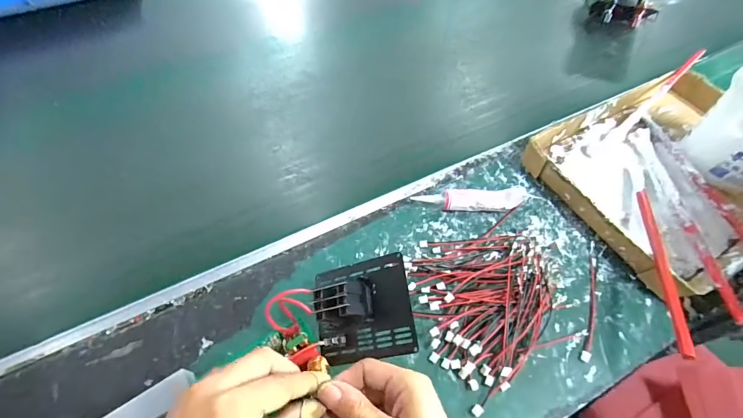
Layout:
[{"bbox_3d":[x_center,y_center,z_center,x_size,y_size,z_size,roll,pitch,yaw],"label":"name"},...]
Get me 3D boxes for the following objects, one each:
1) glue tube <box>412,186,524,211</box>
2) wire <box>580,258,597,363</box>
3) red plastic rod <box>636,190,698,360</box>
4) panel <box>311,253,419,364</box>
[{"bbox_3d":[0.122,-0.009,0.434,0.133,0.024,0.030,-4,56,-3],"label":"glue tube"},{"bbox_3d":[0.230,0.100,0.373,0.010,0.009,0.118,21,59,14],"label":"wire"},{"bbox_3d":[0.292,0.050,0.364,0.009,0.012,0.211,20,46,8],"label":"red plastic rod"},{"bbox_3d":[-0.013,0.090,0.325,0.094,0.037,0.086,-17,65,20],"label":"panel"}]

